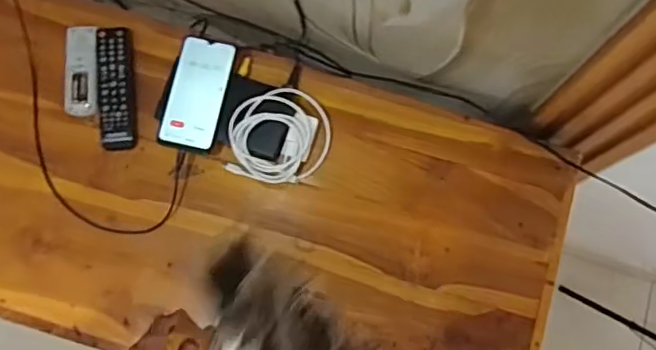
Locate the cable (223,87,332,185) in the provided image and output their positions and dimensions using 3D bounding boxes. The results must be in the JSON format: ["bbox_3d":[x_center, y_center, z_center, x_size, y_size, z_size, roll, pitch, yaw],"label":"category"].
[{"bbox_3d":[-0.063,-0.049,0.808,0.129,0.044,0.126,0,76,-1],"label":"cable"}]

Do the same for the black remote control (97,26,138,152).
[{"bbox_3d":[-0.287,-0.118,0.825,0.047,0.013,0.165,-3,84,-19],"label":"black remote control"}]

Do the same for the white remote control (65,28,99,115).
[{"bbox_3d":[-0.333,-0.141,0.823,0.042,0.013,0.122,2,91,-1],"label":"white remote control"}]

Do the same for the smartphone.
[{"bbox_3d":[-0.171,-0.106,0.797,0.075,0.014,0.148,11,86,0],"label":"smartphone"}]

